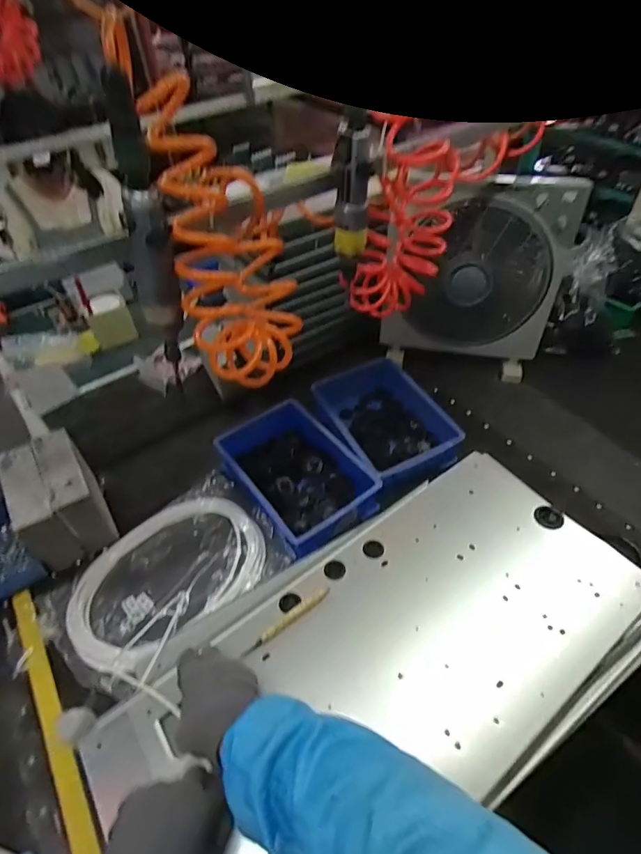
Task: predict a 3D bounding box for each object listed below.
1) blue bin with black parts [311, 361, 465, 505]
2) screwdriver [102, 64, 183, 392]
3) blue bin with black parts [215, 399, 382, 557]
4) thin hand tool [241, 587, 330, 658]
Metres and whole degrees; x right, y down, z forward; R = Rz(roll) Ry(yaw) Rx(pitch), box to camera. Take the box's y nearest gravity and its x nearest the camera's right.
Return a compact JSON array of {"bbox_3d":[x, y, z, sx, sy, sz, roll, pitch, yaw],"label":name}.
[{"bbox_3d":[0.120,-0.006,0.976,0.219,0.091,0.318,-23,49,-17],"label":"blue bin with black parts"},{"bbox_3d":[-0.165,-0.166,0.443,0.053,0.272,0.038,-19,48,-14],"label":"screwdriver"},{"bbox_3d":[-0.054,0.088,0.895,0.188,0.101,0.326,-31,52,-23],"label":"blue bin with black parts"},{"bbox_3d":[-0.042,0.247,0.582,0.130,0.007,0.013,-30,51,-22],"label":"thin hand tool"}]

